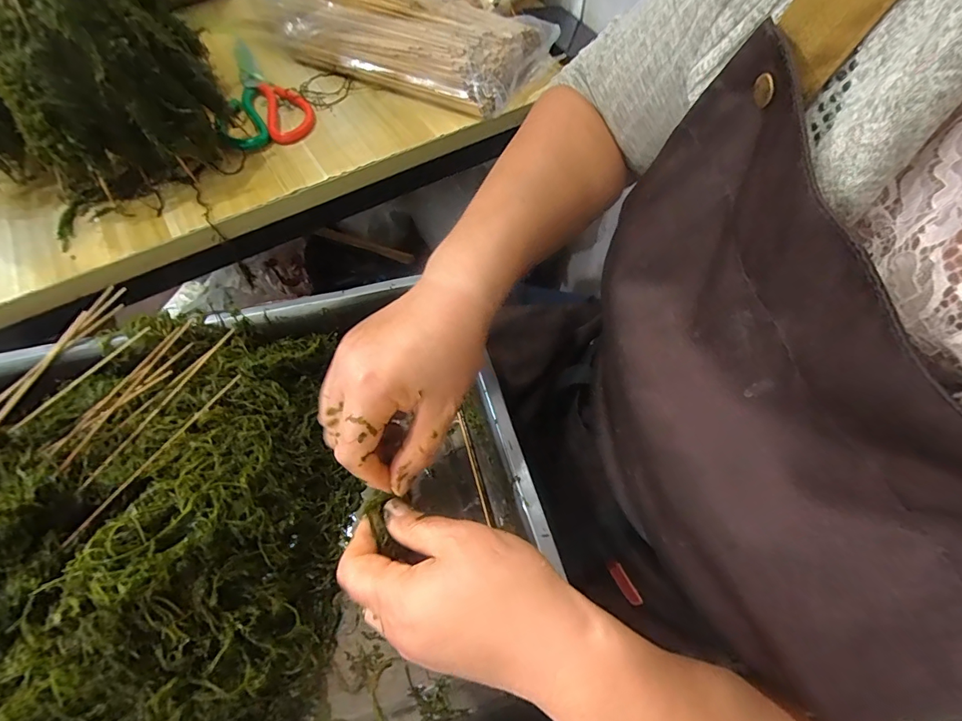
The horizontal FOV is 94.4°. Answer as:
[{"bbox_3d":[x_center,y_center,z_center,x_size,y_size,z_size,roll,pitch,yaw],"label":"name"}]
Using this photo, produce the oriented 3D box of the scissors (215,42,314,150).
[{"bbox_3d":[-0.277,-0.344,0.557,0.104,0.020,0.212,-17,62,-9],"label":"scissors"}]

